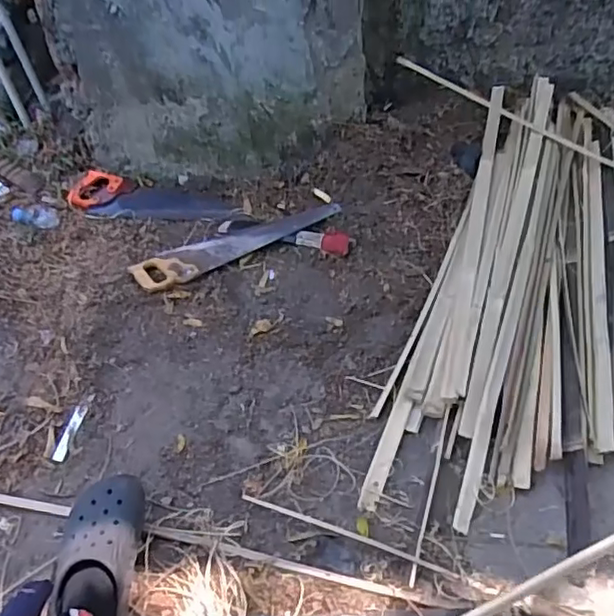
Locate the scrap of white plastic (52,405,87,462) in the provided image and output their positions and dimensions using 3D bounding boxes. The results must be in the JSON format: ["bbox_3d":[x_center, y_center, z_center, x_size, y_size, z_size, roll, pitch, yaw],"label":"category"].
[{"bbox_3d":[-0.446,0.235,1.127,0.026,0.004,0.118,6,48,9],"label":"scrap of white plastic"}]

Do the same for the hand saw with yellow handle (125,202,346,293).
[{"bbox_3d":[-0.160,-0.155,1.424,0.499,0.027,0.097,-21,49,-14],"label":"hand saw with yellow handle"}]

